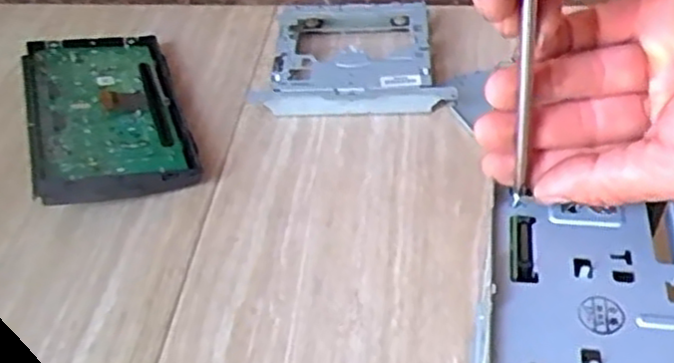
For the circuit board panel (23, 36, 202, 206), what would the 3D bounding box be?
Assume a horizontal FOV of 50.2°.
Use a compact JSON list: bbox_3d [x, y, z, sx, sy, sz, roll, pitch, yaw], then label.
[{"bbox_3d":[-0.191,-0.057,0.595,0.119,0.023,0.188,-5,46,-24],"label":"circuit board panel"}]

